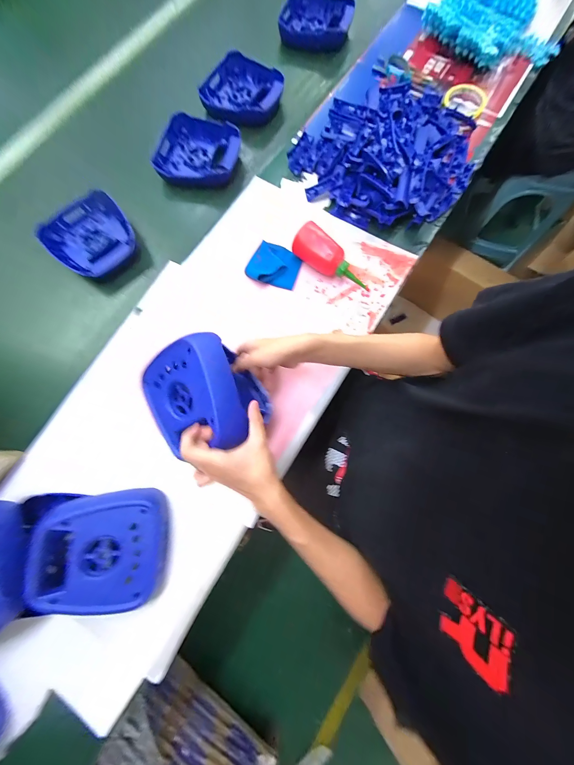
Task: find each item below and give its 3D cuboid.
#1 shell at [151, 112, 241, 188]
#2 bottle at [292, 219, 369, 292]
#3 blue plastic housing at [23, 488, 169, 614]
[{"bbox_3d":[-0.196,-0.522,0.588,0.189,0.045,0.155,6,78,2],"label":"shell"},{"bbox_3d":[0.087,-0.236,0.508,0.161,0.058,0.049,37,80,8],"label":"bottle"},{"bbox_3d":[-0.274,0.248,0.391,0.169,0.062,0.156,-3,78,0],"label":"blue plastic housing"}]

